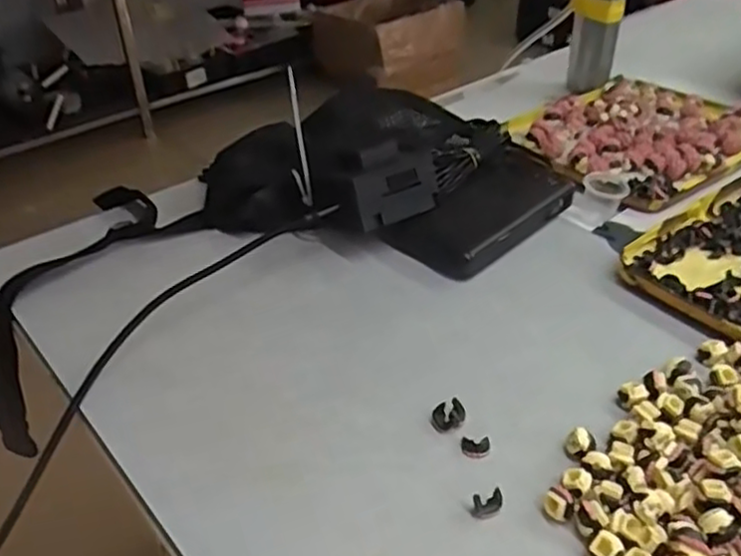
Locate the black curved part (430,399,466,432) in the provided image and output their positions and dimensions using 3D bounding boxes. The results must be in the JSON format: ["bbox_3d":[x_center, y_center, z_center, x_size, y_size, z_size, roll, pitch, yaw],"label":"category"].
[{"bbox_3d":[0.046,0.081,0.404,0.021,0.009,0.015,-8,35,-8],"label":"black curved part"}]

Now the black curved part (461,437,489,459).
[{"bbox_3d":[0.060,0.096,0.389,0.016,0.004,0.012,3,35,8],"label":"black curved part"}]

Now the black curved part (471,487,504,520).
[{"bbox_3d":[0.061,0.118,0.355,0.017,0.009,0.009,-10,35,-11],"label":"black curved part"}]

